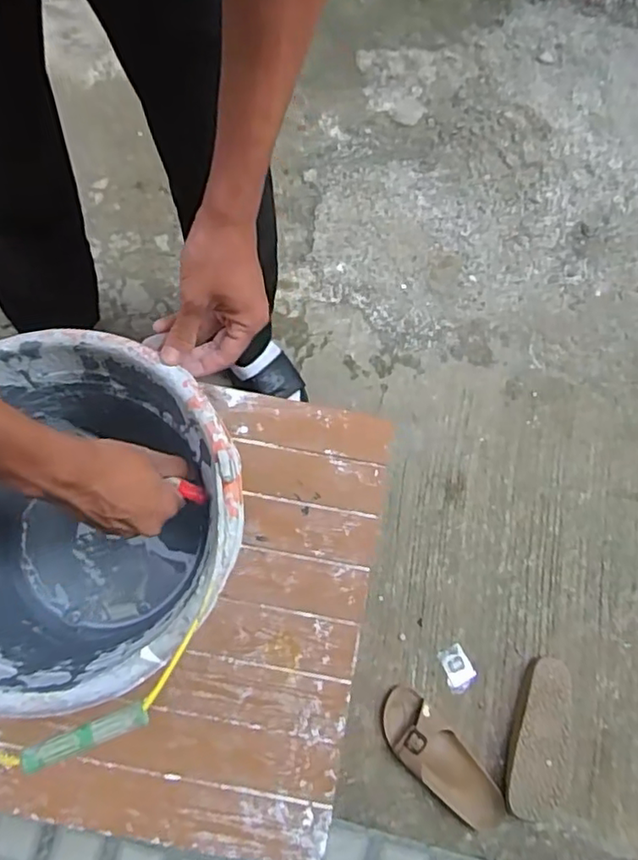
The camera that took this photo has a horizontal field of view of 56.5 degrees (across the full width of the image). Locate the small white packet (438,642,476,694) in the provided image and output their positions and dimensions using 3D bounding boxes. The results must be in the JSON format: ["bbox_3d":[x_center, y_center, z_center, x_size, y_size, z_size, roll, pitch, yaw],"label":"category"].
[{"bbox_3d":[0.238,0.412,1.027,0.049,0.004,0.072,-23,70,-4],"label":"small white packet"}]

